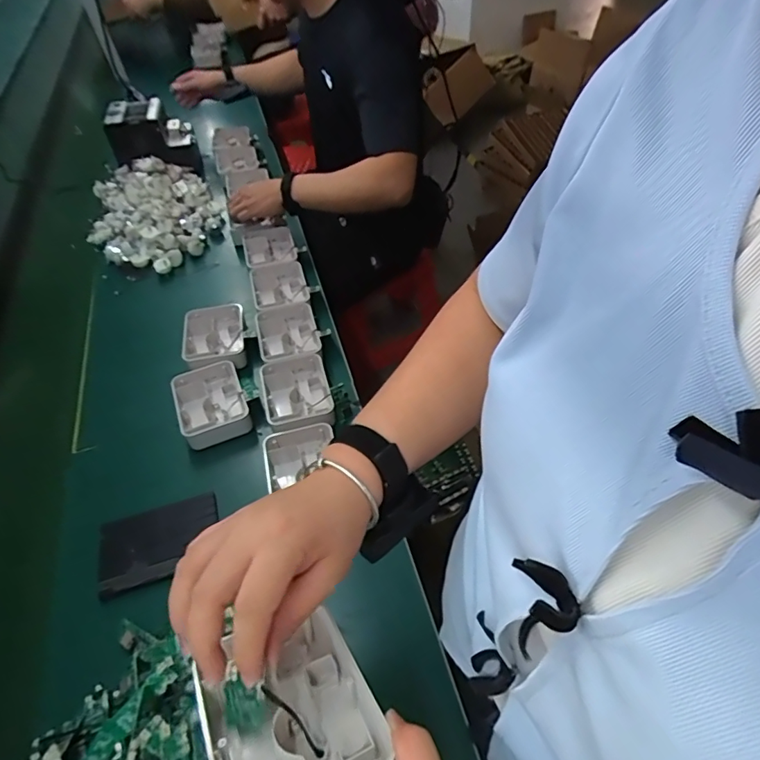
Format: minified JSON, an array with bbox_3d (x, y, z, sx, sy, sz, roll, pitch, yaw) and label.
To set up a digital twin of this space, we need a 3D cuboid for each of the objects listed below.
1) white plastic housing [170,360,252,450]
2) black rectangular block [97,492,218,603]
[{"bbox_3d":[-0.263,0.035,0.773,0.103,0.039,0.134,-22,53,-12],"label":"white plastic housing"},{"bbox_3d":[-0.289,0.213,0.649,0.152,0.014,0.099,-18,52,-9],"label":"black rectangular block"}]

